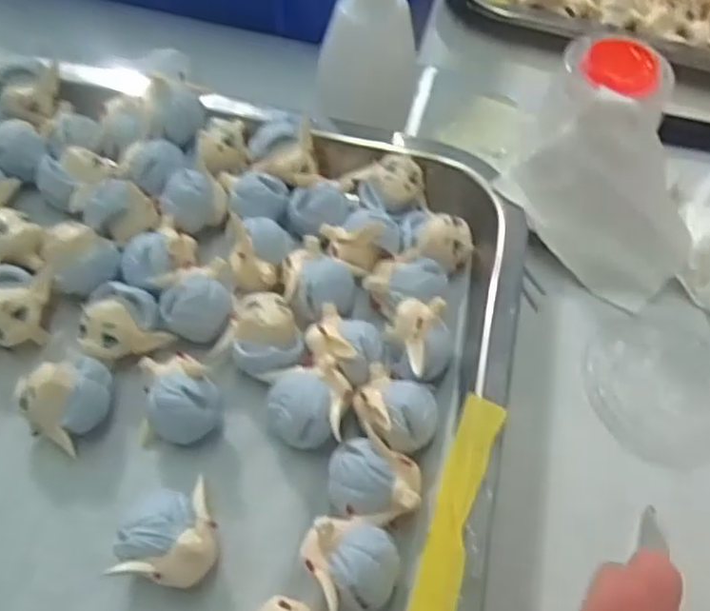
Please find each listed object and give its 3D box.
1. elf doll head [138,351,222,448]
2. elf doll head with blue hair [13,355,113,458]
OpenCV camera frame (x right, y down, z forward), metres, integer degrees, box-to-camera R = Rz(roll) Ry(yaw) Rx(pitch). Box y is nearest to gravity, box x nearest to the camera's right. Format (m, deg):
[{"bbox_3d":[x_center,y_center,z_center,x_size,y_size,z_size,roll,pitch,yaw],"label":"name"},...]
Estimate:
[{"bbox_3d":[-0.056,0.031,0.220,0.025,0.023,0.026,-4,57,-6],"label":"elf doll head"},{"bbox_3d":[-0.091,0.031,0.217,0.027,0.023,0.021,-35,65,-23],"label":"elf doll head with blue hair"}]

